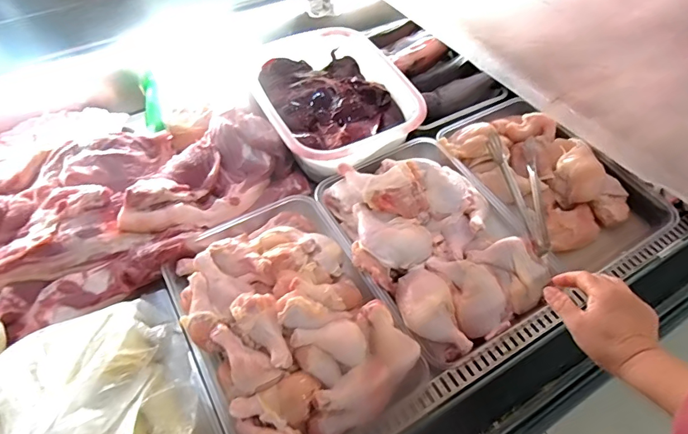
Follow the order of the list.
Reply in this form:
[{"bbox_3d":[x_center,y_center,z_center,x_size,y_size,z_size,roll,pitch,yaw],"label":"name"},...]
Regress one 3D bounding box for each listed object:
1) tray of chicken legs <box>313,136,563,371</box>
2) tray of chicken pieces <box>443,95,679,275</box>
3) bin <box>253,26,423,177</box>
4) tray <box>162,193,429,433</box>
[{"bbox_3d":[0.161,0.020,0.787,0.304,0.099,0.405,-27,59,-20],"label":"tray of chicken legs"},{"bbox_3d":[0.411,-0.085,0.902,0.312,0.083,0.414,-22,57,-17],"label":"tray of chicken pieces"},{"bbox_3d":[-0.041,-0.282,0.963,0.306,0.077,0.429,-24,57,-18],"label":"bin"},{"bbox_3d":[-0.095,0.142,0.697,0.299,0.094,0.415,-25,58,-18],"label":"tray"}]

